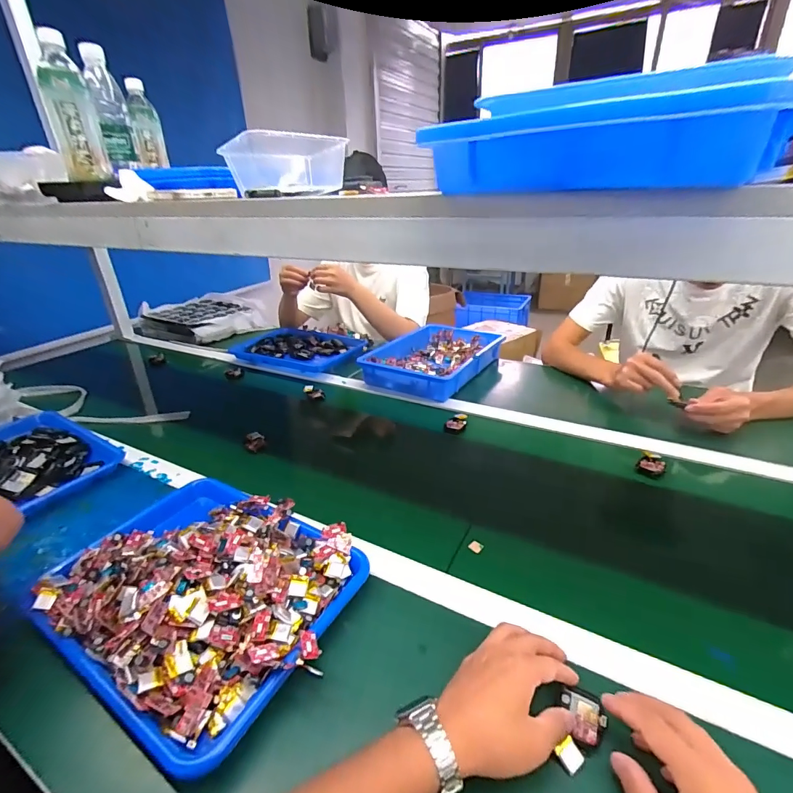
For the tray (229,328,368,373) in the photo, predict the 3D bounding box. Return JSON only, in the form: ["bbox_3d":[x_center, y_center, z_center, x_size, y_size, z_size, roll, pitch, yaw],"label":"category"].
[{"bbox_3d":[-0.291,-0.133,1.197,0.362,0.037,0.235,9,29,21],"label":"tray"}]

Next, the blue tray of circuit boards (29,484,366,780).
[{"bbox_3d":[-0.225,0.202,0.483,0.339,0.068,0.262,14,31,29],"label":"blue tray of circuit boards"}]

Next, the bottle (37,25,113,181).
[{"bbox_3d":[-0.500,-0.436,0.641,0.063,0.184,0.057,-17,30,-27],"label":"bottle"}]

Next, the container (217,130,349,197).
[{"bbox_3d":[-0.155,-0.335,0.604,0.166,0.069,0.083,-25,35,-38],"label":"container"}]

